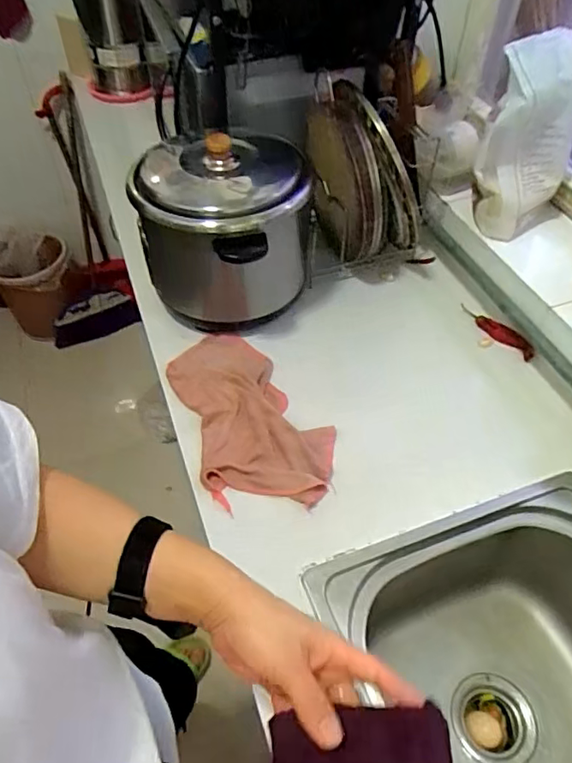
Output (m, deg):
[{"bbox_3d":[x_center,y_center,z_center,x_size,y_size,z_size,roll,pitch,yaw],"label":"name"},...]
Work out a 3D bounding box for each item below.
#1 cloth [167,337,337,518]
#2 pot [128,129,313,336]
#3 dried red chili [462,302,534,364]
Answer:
[{"bbox_3d":[-0.054,0.039,0.785,0.176,0.024,0.317,-17,52,-13],"label":"cloth"},{"bbox_3d":[-0.097,-0.243,0.876,0.260,0.235,0.288,-8,51,-6],"label":"pot"},{"bbox_3d":[0.345,-0.083,0.892,0.018,0.025,0.146,-29,56,-22],"label":"dried red chili"}]

